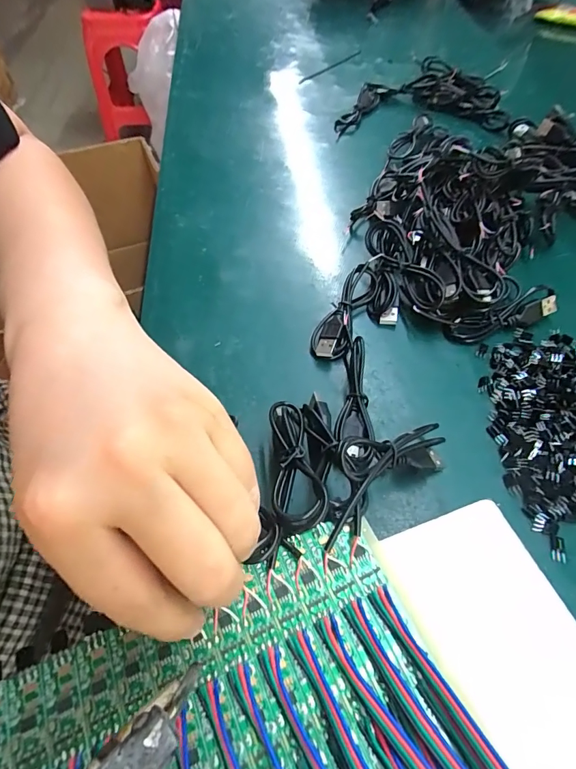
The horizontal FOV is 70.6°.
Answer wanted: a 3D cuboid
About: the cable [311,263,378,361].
[{"bbox_3d":[0.041,-0.053,0.293,0.027,0.018,0.083,19,58,14],"label":"cable"}]

